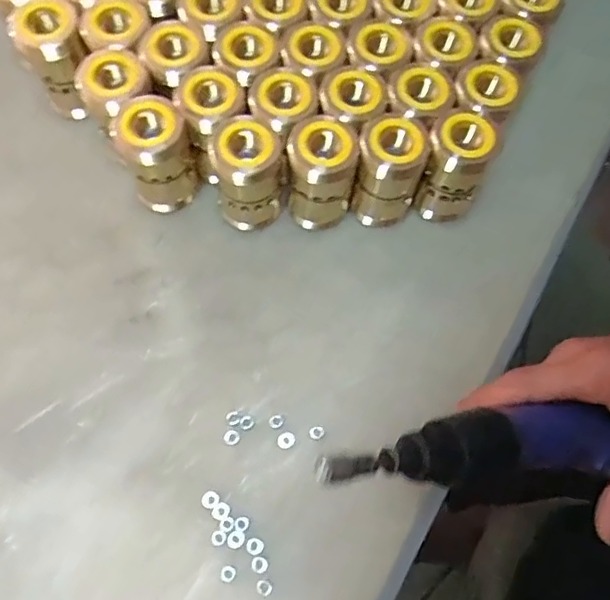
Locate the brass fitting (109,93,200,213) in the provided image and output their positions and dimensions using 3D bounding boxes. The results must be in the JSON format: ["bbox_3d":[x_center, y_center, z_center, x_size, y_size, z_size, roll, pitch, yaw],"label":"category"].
[{"bbox_3d":[-0.095,-0.095,0.376,0.042,0.077,0.044,0,69,0],"label":"brass fitting"}]

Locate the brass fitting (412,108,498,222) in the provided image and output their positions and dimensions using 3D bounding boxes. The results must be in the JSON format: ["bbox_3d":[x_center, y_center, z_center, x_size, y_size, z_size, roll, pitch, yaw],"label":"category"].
[{"bbox_3d":[0.094,-0.085,0.381,0.036,0.070,0.037,16,70,6],"label":"brass fitting"}]

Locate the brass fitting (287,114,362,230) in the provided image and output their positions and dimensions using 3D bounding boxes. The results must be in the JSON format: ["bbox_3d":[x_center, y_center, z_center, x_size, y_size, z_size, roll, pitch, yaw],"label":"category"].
[{"bbox_3d":[0.011,-0.079,0.374,0.040,0.070,0.039,8,70,3],"label":"brass fitting"}]

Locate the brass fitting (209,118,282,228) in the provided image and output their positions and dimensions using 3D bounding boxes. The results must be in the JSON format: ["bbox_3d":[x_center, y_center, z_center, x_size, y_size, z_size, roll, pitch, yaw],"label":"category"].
[{"bbox_3d":[-0.034,-0.076,0.372,0.043,0.075,0.041,-7,70,-3],"label":"brass fitting"}]

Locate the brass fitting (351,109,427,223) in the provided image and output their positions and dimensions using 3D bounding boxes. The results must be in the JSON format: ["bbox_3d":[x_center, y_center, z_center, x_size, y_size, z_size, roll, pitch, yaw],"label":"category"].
[{"bbox_3d":[0.053,-0.082,0.378,0.038,0.069,0.040,10,70,3],"label":"brass fitting"}]

